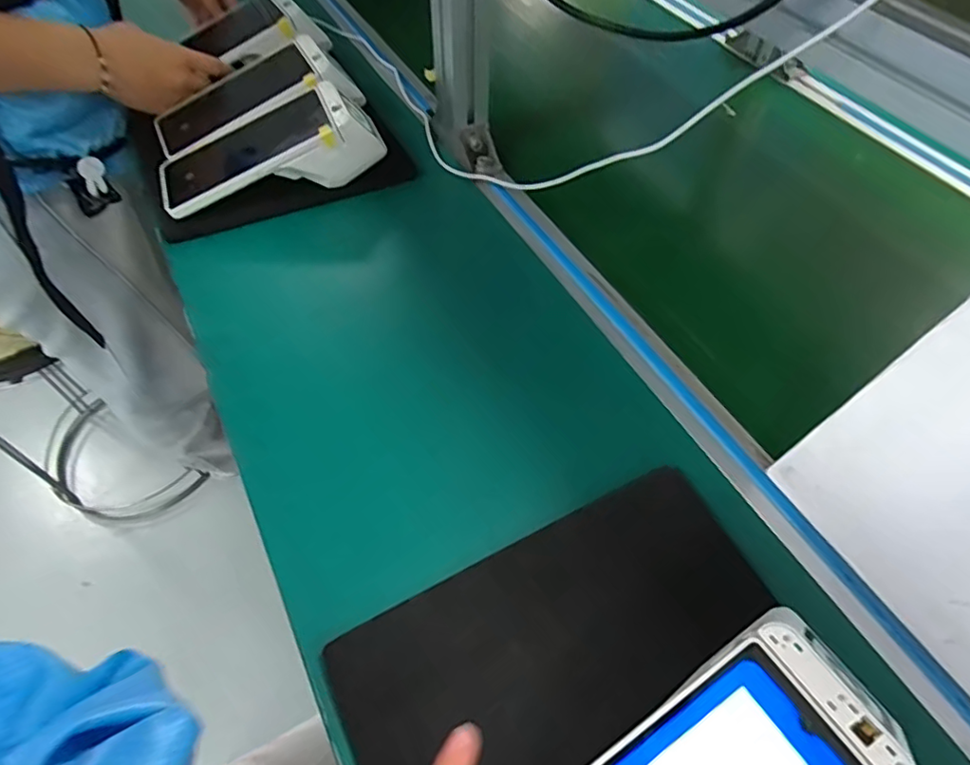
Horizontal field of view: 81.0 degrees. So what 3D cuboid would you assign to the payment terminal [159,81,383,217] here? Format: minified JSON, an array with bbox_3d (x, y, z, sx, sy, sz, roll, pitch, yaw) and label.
[{"bbox_3d":[-0.203,-0.218,0.543,0.202,0.075,0.097,-20,55,-13],"label":"payment terminal"}]

